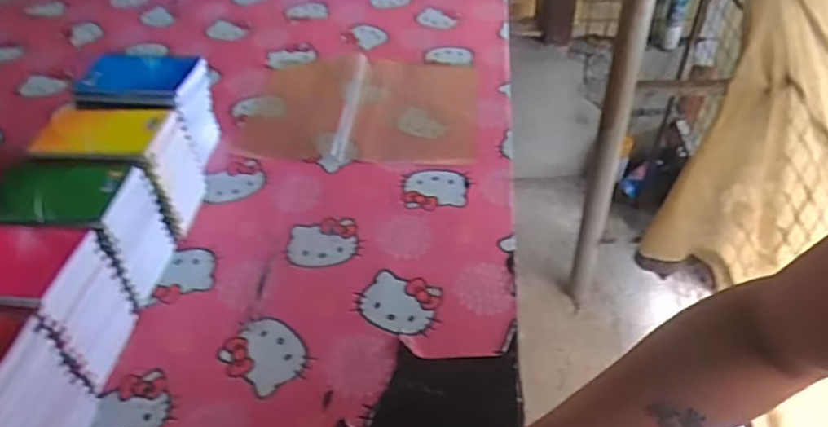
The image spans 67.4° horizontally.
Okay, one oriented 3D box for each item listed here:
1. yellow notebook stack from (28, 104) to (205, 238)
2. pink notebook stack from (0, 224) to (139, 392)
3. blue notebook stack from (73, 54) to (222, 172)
[{"bbox_3d":[-0.327,-0.048,0.706,0.138,0.126,0.108,1,43,6],"label":"yellow notebook stack"},{"bbox_3d":[-0.351,0.086,0.561,0.143,0.130,0.097,2,43,7],"label":"pink notebook stack"},{"bbox_3d":[-0.323,-0.116,0.775,0.133,0.130,0.100,1,43,6],"label":"blue notebook stack"}]

